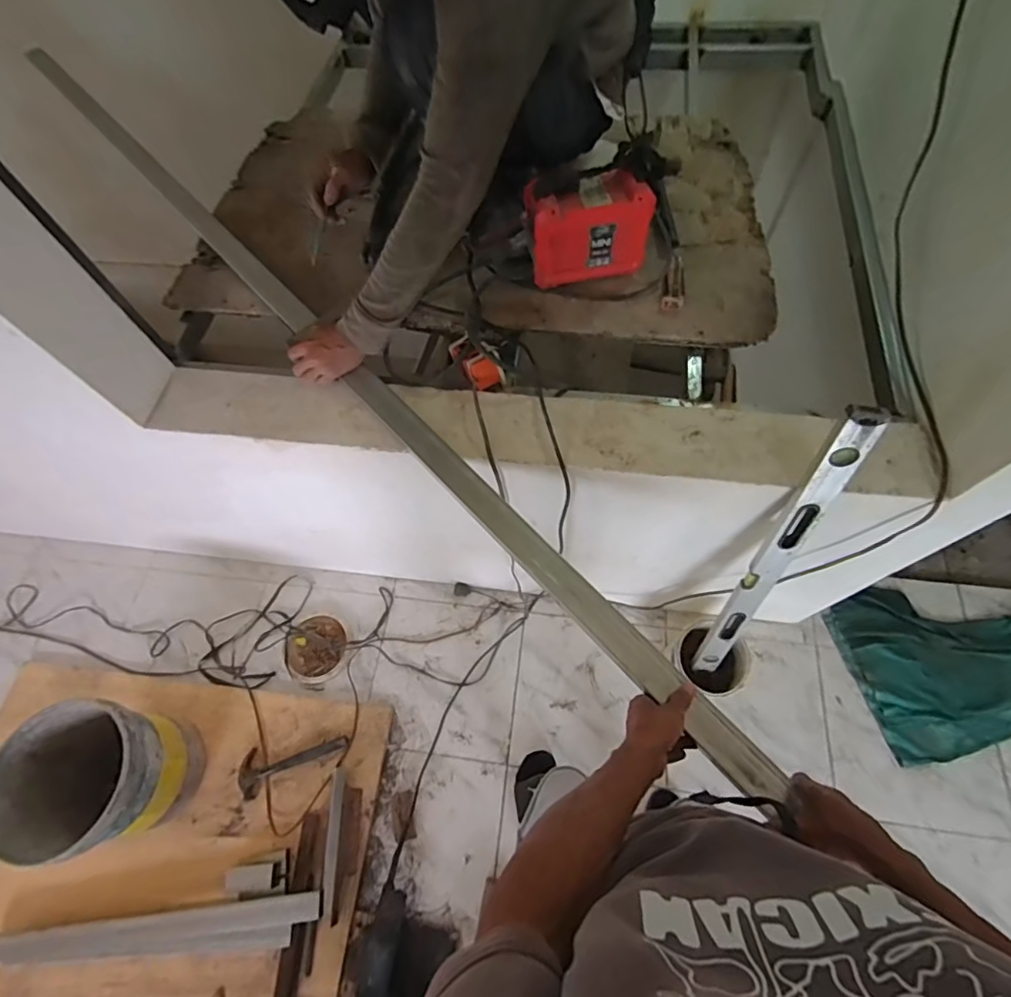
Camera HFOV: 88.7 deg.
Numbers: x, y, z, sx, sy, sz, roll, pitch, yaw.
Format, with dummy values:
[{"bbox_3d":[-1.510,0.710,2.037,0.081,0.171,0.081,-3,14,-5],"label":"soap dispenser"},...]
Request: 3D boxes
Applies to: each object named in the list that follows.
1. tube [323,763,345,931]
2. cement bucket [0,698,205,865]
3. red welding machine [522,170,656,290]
[{"bbox_3d":[-0.415,0.829,1.246,0.034,0.021,0.314,-5,64,1],"label":"tube"},{"bbox_3d":[-0.927,0.634,1.196,0.297,0.269,0.286,-2,64,3],"label":"cement bucket"},{"bbox_3d":[0.149,-0.485,0.946,0.212,0.158,0.109,-12,64,-2],"label":"red welding machine"}]

